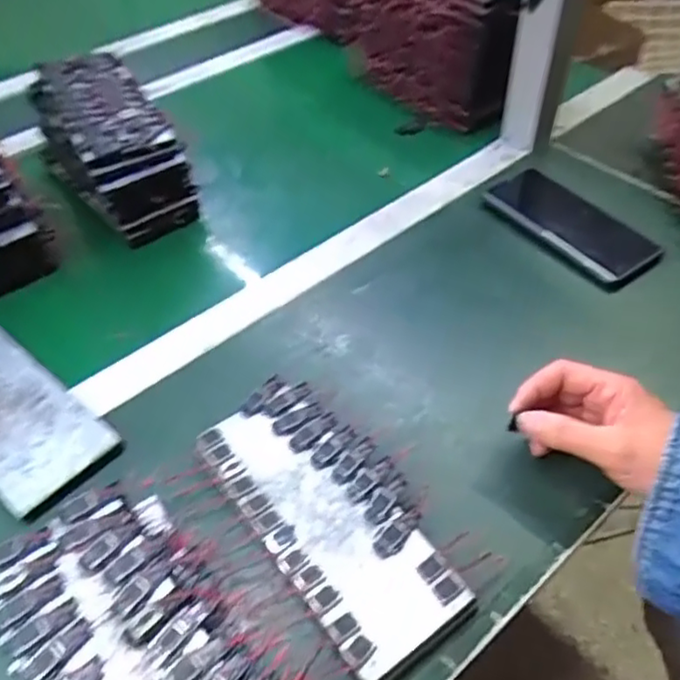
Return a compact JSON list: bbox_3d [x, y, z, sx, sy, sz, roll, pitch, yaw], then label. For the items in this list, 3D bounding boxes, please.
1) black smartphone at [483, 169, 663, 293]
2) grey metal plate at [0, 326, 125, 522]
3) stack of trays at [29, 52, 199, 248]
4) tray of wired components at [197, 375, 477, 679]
[{"bbox_3d":[0.219,-0.113,0.627,0.086,0.012,0.169,-33,55,-25],"label":"black smartphone"},{"bbox_3d":[-0.259,0.050,0.500,0.203,0.017,0.082,32,56,27],"label":"grey metal plate"},{"bbox_3d":[-0.232,-0.197,0.654,0.099,0.095,0.202,-28,53,-22],"label":"stack of trays"},{"bbox_3d":[-0.007,0.111,0.427,0.095,0.017,0.205,-29,54,-23],"label":"tray of wired components"}]

